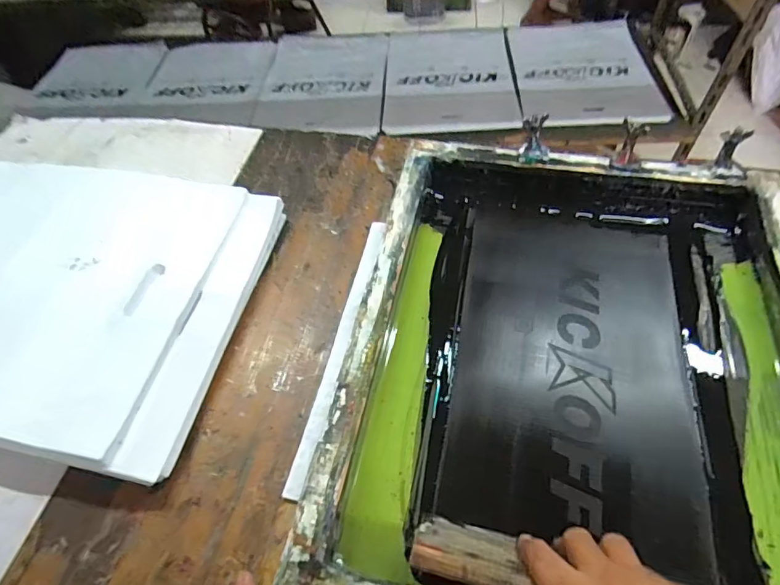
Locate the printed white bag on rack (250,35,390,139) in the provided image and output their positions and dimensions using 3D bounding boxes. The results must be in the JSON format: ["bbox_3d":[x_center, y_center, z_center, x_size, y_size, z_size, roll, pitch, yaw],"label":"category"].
[{"bbox_3d":[-0.208,-0.653,1.524,0.399,0.052,0.547,3,54,7],"label":"printed white bag on rack"}]

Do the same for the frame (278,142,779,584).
[{"bbox_3d":[0.194,0.061,0.501,0.454,0.058,0.544,9,53,10],"label":"frame"}]

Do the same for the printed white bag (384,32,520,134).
[{"bbox_3d":[0.174,-0.649,1.465,0.363,0.016,0.544,1,52,4],"label":"printed white bag"}]

